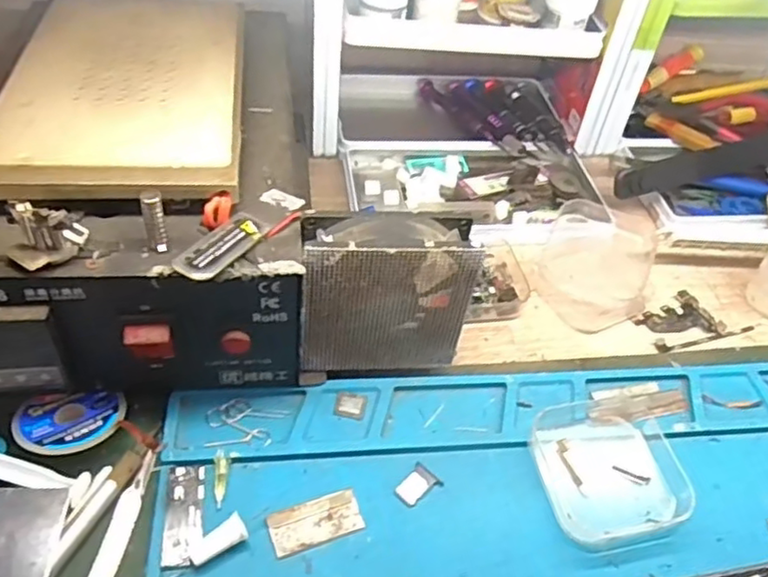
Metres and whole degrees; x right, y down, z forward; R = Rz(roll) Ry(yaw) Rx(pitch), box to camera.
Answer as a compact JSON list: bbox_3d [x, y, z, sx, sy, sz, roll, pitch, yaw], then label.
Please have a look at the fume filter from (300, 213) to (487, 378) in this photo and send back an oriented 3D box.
[{"bbox_3d":[0.005,0.004,0.309,0.090,0.083,0.030,-3,46,-10],"label":"fume filter"}]

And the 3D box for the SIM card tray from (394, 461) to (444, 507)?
[{"bbox_3d":[0.015,0.088,0.285,0.015,0.004,0.020,36,51,26],"label":"SIM card tray"}]

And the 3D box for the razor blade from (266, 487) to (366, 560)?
[{"bbox_3d":[-0.029,0.099,0.270,0.038,0.004,0.018,-13,48,-19],"label":"razor blade"}]

